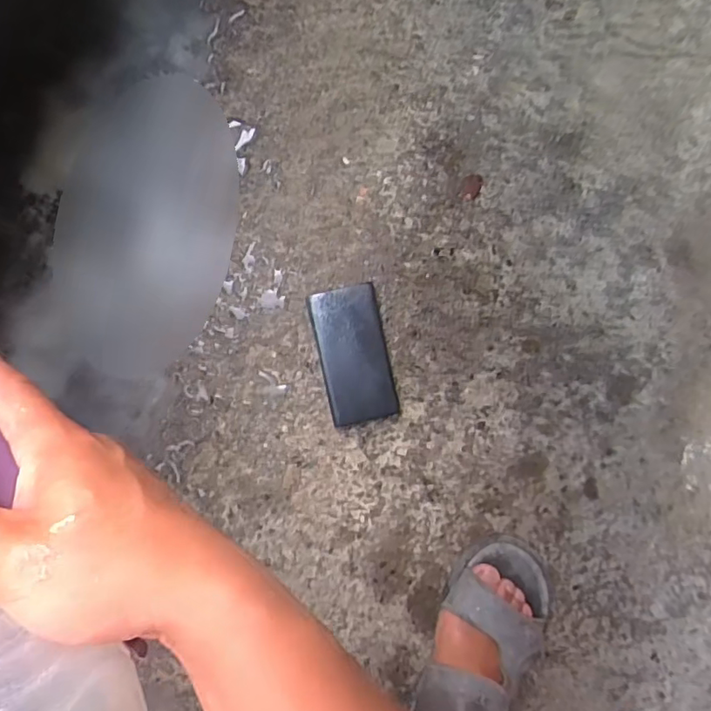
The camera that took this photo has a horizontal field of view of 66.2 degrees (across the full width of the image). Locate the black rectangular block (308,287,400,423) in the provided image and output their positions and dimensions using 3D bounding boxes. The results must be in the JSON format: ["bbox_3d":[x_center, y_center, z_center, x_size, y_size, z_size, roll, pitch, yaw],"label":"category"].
[{"bbox_3d":[-0.001,-0.001,0.532,0.066,0.031,0.130,-12,92,-1],"label":"black rectangular block"}]

